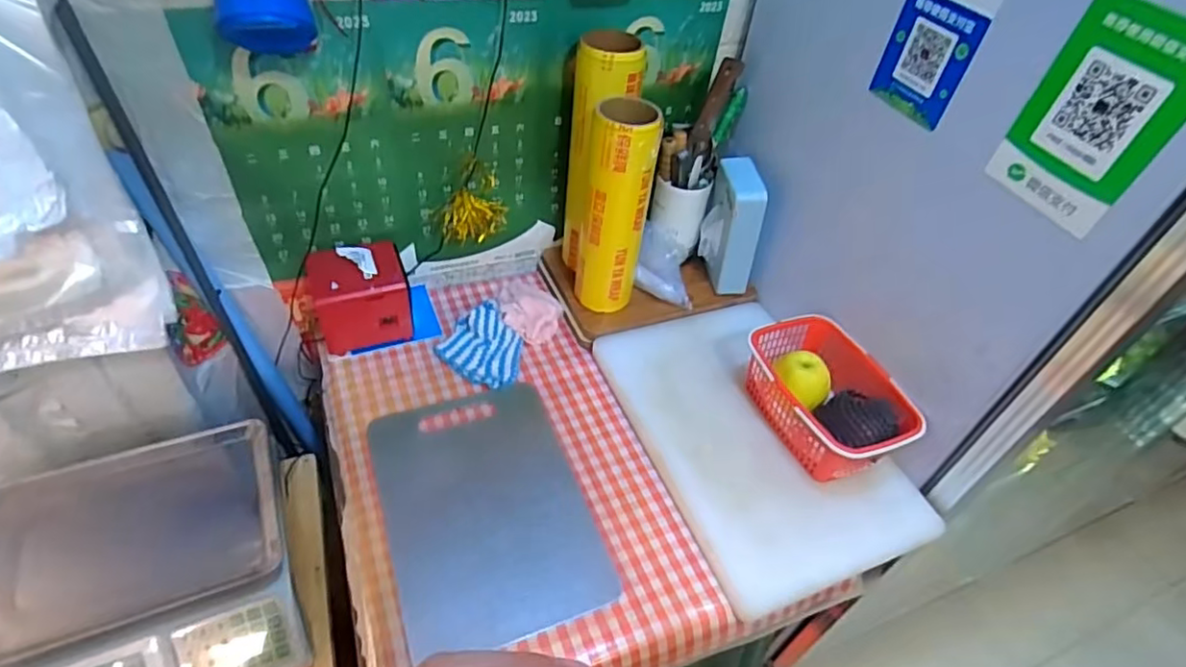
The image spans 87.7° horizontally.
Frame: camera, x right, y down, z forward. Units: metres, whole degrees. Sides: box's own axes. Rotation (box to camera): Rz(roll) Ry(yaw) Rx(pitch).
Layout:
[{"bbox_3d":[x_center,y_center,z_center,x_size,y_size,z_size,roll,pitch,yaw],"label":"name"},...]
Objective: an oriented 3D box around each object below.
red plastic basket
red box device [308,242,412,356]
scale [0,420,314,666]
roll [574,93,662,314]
[{"bbox_3d":[0.316,0.087,0.858,0.156,0.094,0.234,-11,48,-17],"label":"red plastic basket"},{"bbox_3d":[-0.346,-0.060,0.922,0.129,0.116,0.113,-14,49,-20],"label":"red box device"},{"bbox_3d":[-0.575,0.292,0.778,0.352,0.110,0.358,-14,49,-19],"label":"scale"},{"bbox_3d":[0.032,-0.171,0.901,0.096,0.310,0.076,-4,47,-11],"label":"roll"}]

